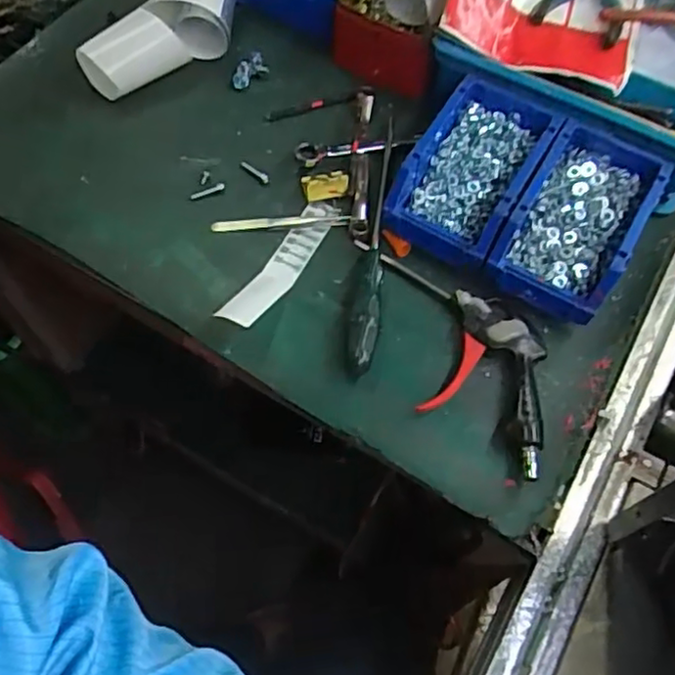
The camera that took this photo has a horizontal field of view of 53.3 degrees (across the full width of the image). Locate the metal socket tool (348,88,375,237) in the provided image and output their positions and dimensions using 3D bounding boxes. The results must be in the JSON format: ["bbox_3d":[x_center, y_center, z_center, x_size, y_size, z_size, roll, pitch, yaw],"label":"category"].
[{"bbox_3d":[0.023,-0.173,0.658,0.019,0.011,0.178,3,64,1],"label":"metal socket tool"}]

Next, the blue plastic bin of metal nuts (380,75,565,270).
[{"bbox_3d":[0.123,-0.151,0.618,0.105,0.065,0.170,29,67,13],"label":"blue plastic bin of metal nuts"}]

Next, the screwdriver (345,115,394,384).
[{"bbox_3d":[0.038,-0.096,0.610,0.024,0.035,0.289,8,64,3],"label":"screwdriver"}]

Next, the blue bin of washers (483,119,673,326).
[{"bbox_3d":[0.211,-0.102,0.597,0.104,0.065,0.169,28,67,12],"label":"blue bin of washers"}]

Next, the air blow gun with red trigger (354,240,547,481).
[{"bbox_3d":[0.108,0.005,0.563,0.113,0.025,0.238,-16,65,-9],"label":"air blow gun with red trigger"}]

